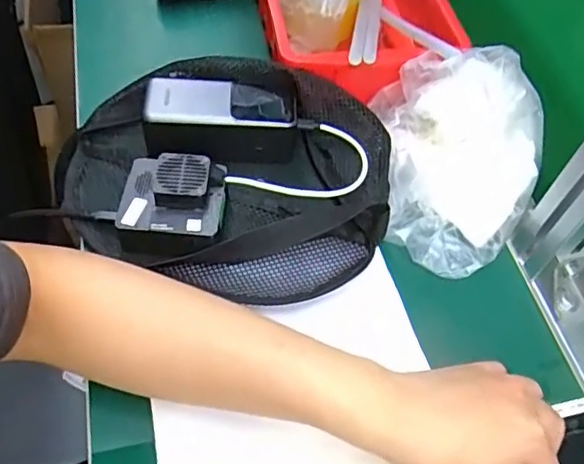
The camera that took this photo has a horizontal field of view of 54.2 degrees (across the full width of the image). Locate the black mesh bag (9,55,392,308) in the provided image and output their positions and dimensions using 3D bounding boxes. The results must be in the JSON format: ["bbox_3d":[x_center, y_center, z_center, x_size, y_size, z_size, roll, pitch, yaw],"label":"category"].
[{"bbox_3d":[-0.061,-0.050,0.477,0.277,0.067,0.208,8,55,0],"label":"black mesh bag"}]

